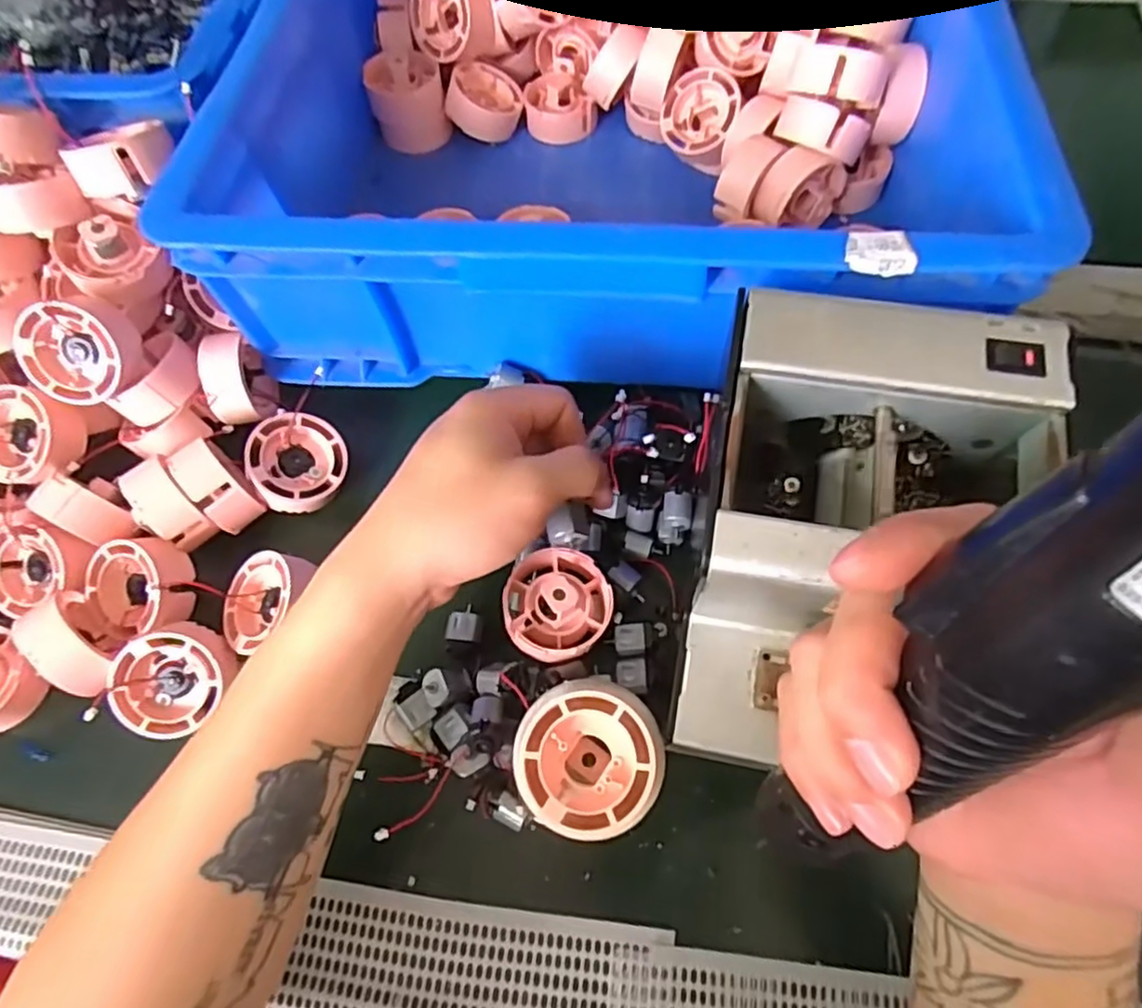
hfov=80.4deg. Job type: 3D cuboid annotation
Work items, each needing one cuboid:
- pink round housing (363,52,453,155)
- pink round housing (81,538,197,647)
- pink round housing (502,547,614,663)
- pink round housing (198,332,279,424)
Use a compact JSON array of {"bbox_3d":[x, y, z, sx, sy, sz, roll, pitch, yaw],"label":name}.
[{"bbox_3d":[-0.120,-0.298,0.502,0.054,0.049,0.048,-17,65,-5],"label":"pink round housing"},{"bbox_3d":[-0.236,0.046,0.371,0.053,0.026,0.051,-22,84,21],"label":"pink round housing"},{"bbox_3d":[-0.006,0.051,0.346,0.053,0.027,0.058,-1,65,3],"label":"pink round housing"},{"bbox_3d":[-0.196,-0.070,0.402,0.025,0.045,0.049,-15,65,-4],"label":"pink round housing"}]

